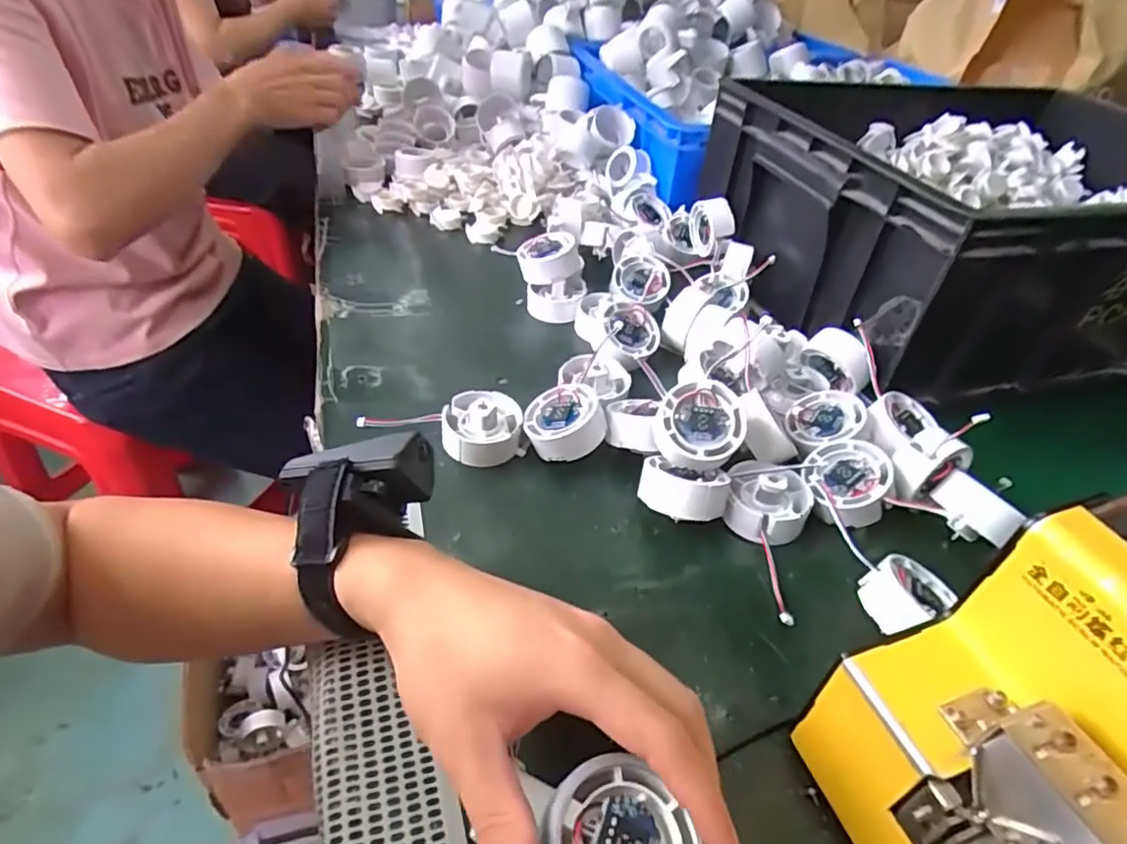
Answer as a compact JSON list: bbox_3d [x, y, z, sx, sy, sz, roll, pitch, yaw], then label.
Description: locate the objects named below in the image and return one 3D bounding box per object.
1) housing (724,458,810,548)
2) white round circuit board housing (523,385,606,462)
[{"bbox_3d":[0.132,0.048,0.400,0.050,0.032,0.052,3,41,-3],"label":"housing"},{"bbox_3d":[0.001,-0.001,0.433,0.052,0.023,0.054,-15,41,14],"label":"white round circuit board housing"}]

